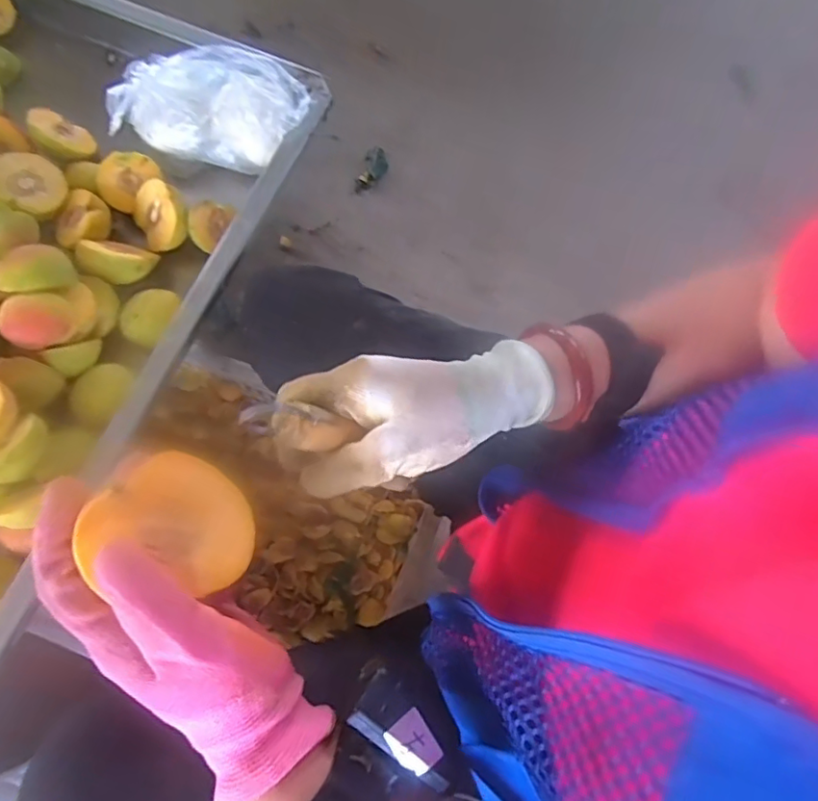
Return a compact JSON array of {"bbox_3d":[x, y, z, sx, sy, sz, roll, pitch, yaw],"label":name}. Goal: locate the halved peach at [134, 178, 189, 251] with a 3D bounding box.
[{"bbox_3d":[-0.238,-0.182,0.558,0.062,0.059,0.030,52,33,6],"label":"halved peach"}]

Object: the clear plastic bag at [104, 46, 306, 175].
[{"bbox_3d":[-0.194,-0.291,0.560,0.177,0.061,0.100,3,72,-1],"label":"clear plastic bag"}]

